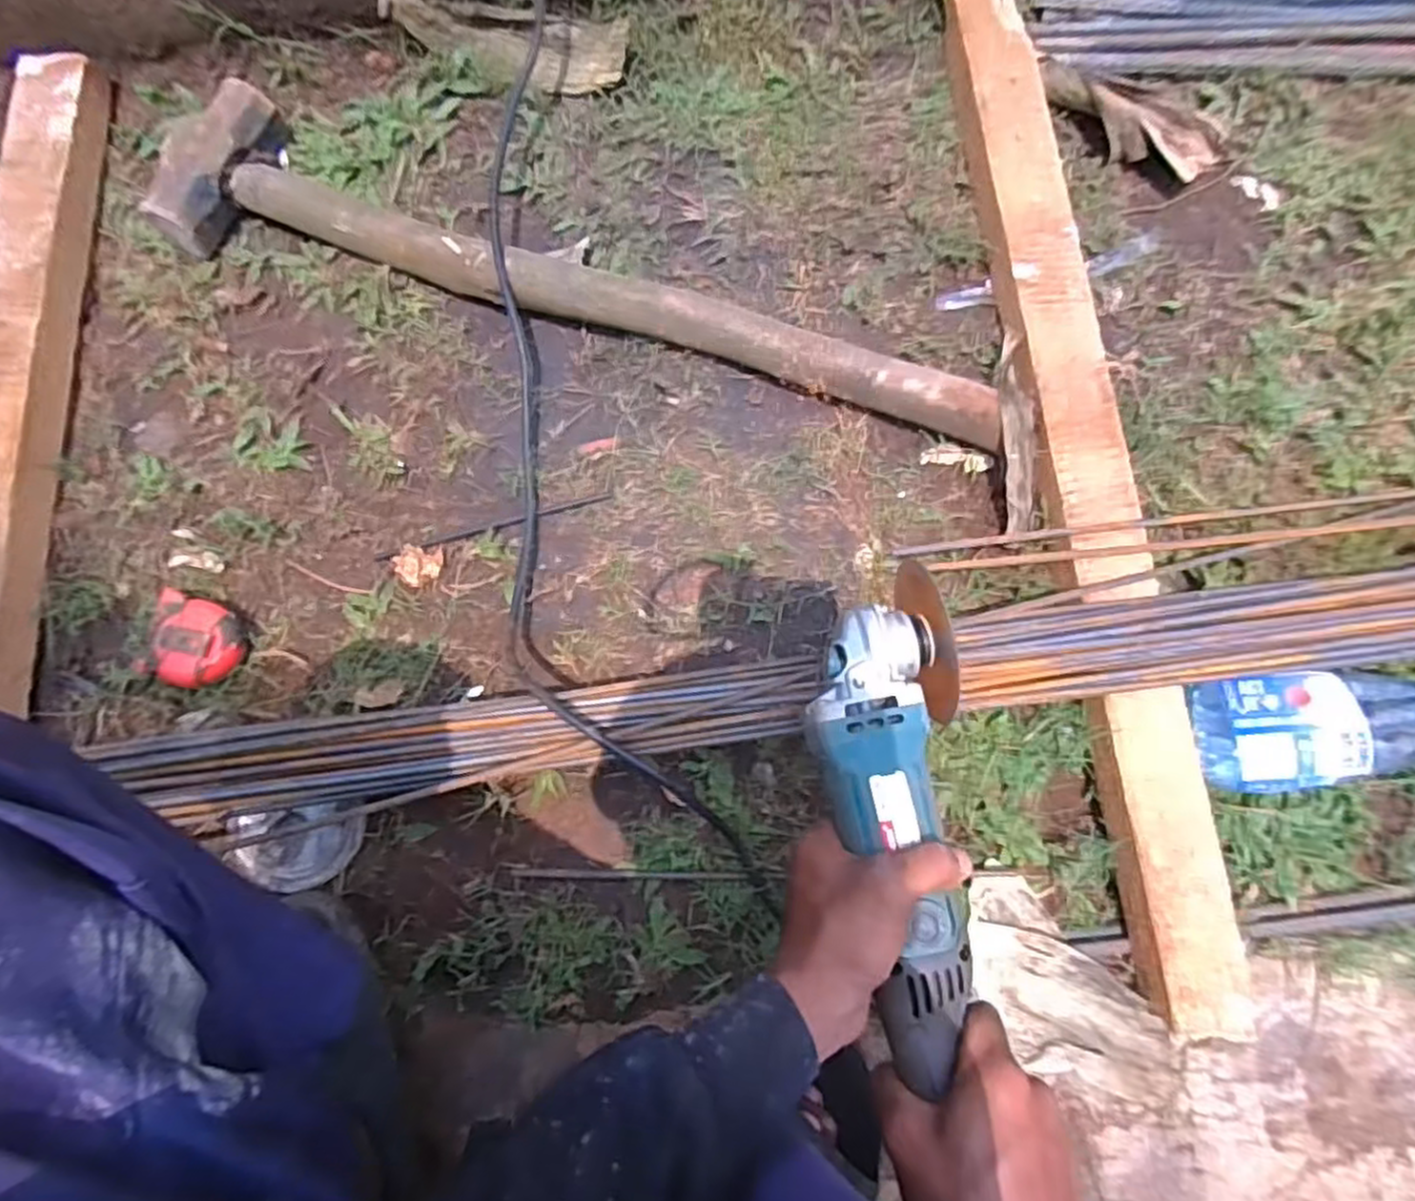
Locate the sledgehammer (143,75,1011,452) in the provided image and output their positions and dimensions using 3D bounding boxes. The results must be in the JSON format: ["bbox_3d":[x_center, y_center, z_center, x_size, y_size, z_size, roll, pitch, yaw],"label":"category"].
[{"bbox_3d":[-0.098,-0.253,0.562,0.666,0.046,0.128,17,81,4],"label":"sledgehammer"}]

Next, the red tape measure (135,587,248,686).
[{"bbox_3d":[-0.372,0.031,0.534,0.063,0.035,0.061,0,81,1],"label":"red tape measure"}]

